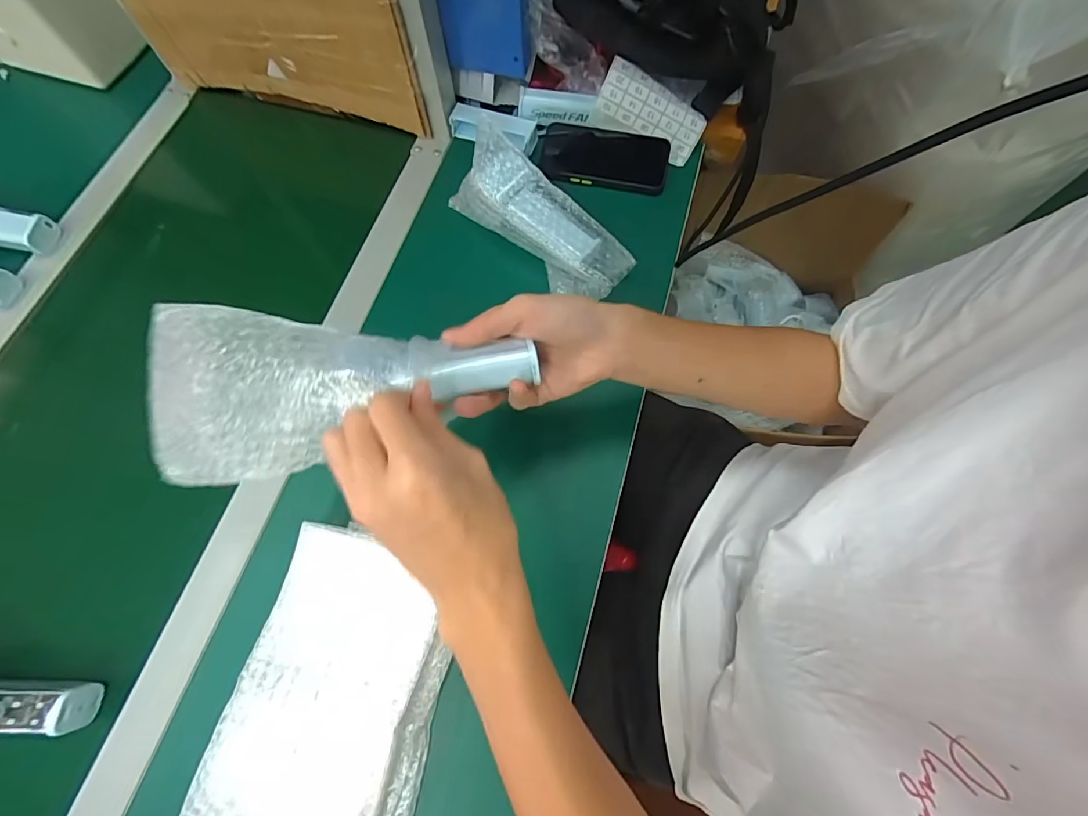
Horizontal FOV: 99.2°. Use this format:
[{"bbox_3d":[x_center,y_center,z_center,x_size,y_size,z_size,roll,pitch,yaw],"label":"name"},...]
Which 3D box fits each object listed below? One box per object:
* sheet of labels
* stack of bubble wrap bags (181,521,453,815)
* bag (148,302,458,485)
[{"bbox_3d":[0.125,-0.342,0.541,0.127,0.067,0.017,19,41,-11],"label":"sheet of labels"},{"bbox_3d":[-0.150,0.212,0.347,0.138,0.048,0.216,13,71,6],"label":"stack of bubble wrap bags"},{"bbox_3d":[-0.168,-0.008,0.306,0.189,0.047,0.106,2,70,2],"label":"bag"}]

